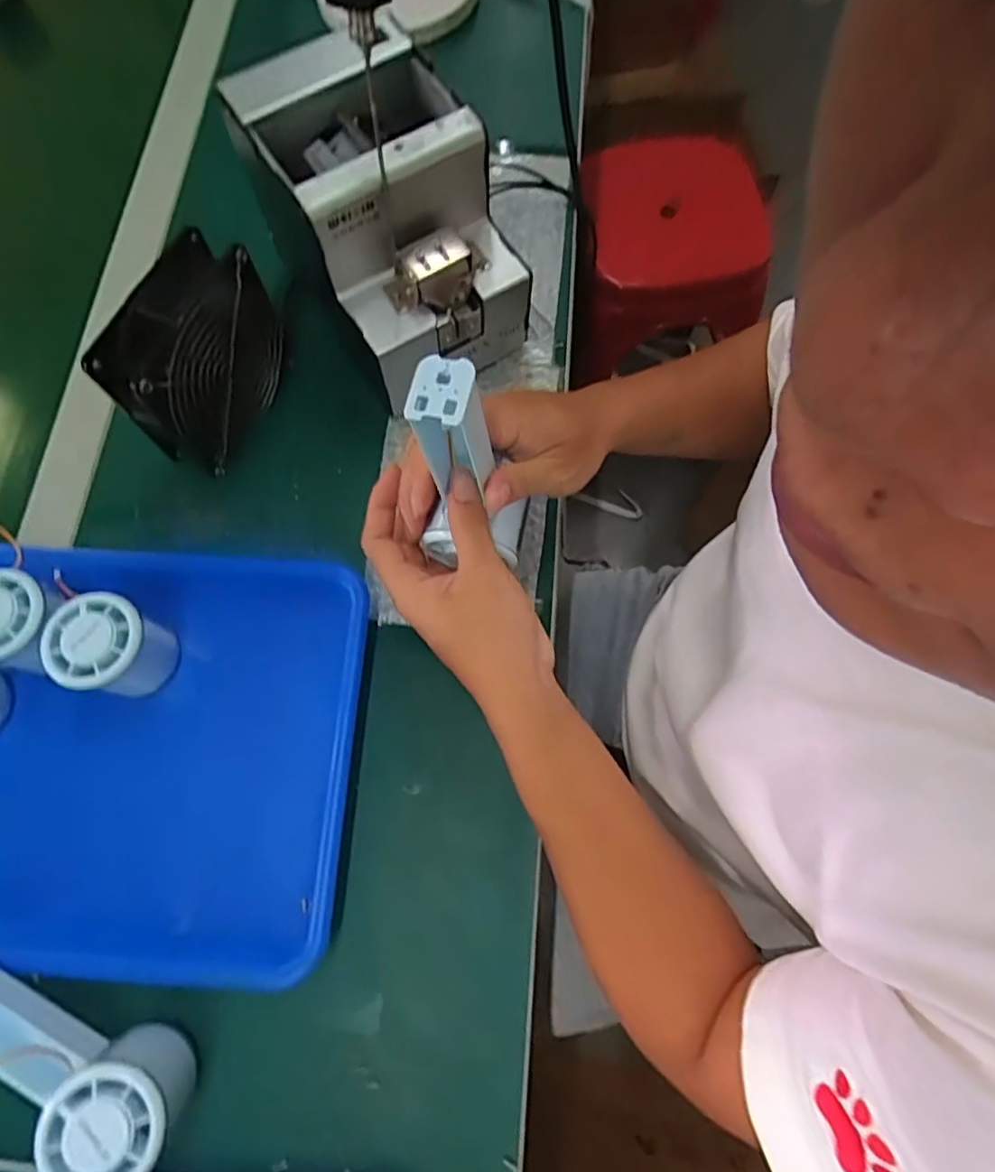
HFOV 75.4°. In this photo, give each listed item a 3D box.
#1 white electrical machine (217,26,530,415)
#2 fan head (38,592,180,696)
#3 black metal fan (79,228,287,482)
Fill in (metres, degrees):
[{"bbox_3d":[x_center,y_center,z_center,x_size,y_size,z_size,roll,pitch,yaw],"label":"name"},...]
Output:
[{"bbox_3d":[-0.071,-0.254,0.448,0.130,0.131,0.185,-30,74,-9],"label":"white electrical machine"},{"bbox_3d":[-0.242,0.040,0.409,0.052,0.062,0.055,0,72,1],"label":"fan head"},{"bbox_3d":[-0.200,-0.155,0.436,0.050,0.110,0.118,21,73,8],"label":"black metal fan"}]

